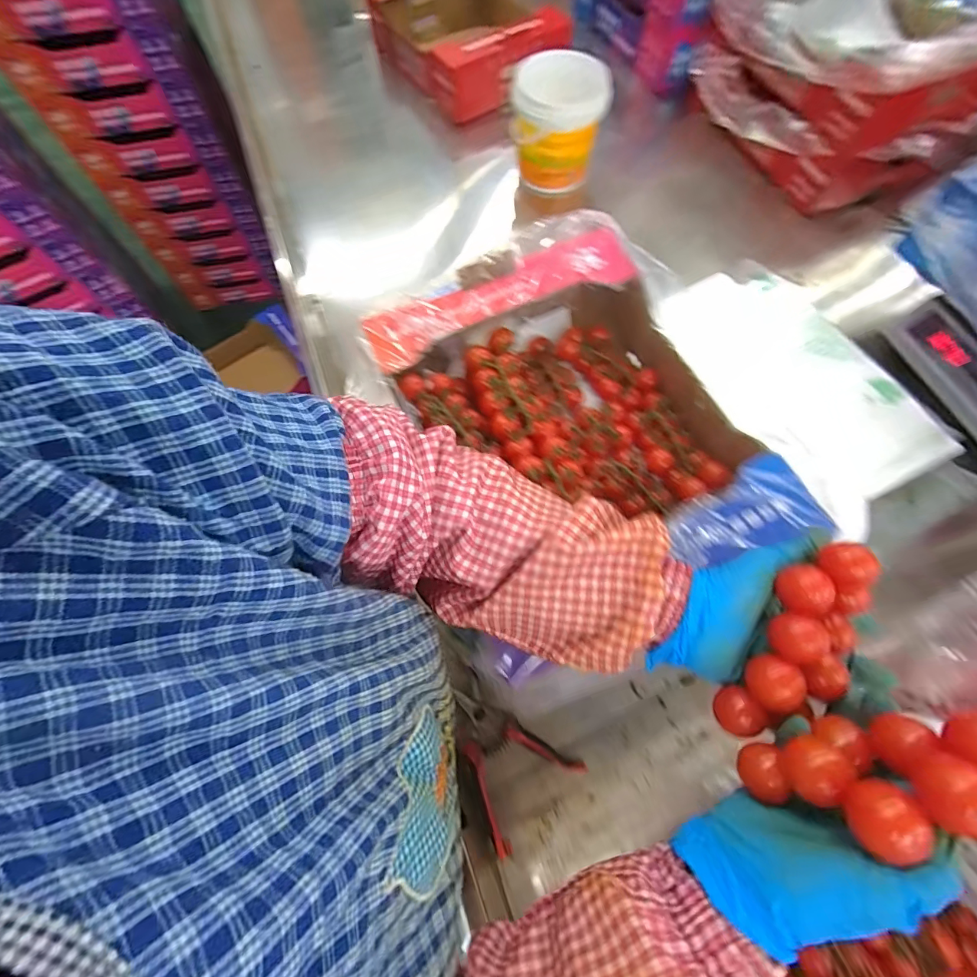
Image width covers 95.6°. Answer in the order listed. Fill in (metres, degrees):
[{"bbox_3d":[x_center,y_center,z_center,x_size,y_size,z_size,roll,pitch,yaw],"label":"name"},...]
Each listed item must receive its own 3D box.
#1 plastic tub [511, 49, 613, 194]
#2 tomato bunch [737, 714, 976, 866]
[{"bbox_3d":[0.125,-0.666,0.824,0.157,0.166,0.138,-8,70,-1],"label":"plastic tub"},{"bbox_3d":[0.189,0.138,0.213,0.096,0.071,0.041,-15,70,-3],"label":"tomato bunch"}]

